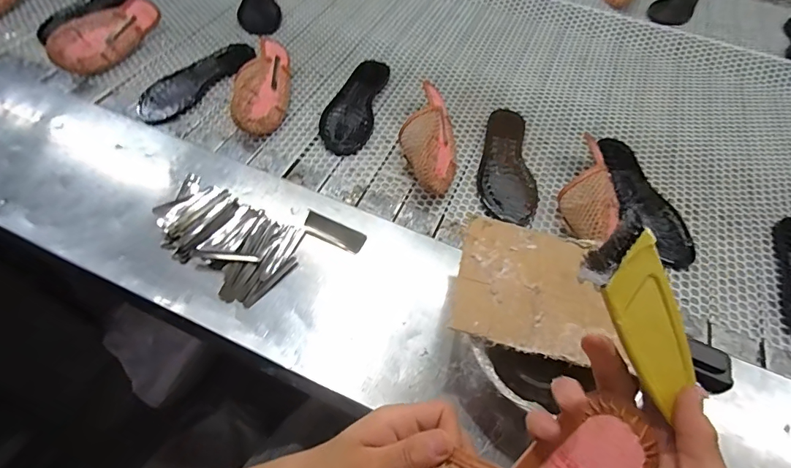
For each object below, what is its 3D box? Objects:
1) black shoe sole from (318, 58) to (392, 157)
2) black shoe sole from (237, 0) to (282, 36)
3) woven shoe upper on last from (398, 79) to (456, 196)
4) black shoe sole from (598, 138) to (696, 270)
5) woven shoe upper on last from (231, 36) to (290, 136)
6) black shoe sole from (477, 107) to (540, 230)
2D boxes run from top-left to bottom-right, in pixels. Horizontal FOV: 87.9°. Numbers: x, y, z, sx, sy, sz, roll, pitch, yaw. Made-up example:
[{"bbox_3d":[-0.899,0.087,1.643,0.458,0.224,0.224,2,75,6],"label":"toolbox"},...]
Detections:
[{"bbox_3d":[-0.077,-0.249,0.780,0.091,0.013,0.260,10,56,3],"label":"black shoe sole"},{"bbox_3d":[-0.313,-0.536,0.944,0.091,0.023,0.239,-6,56,-8],"label":"black shoe sole"},{"bbox_3d":[0.056,-0.156,0.692,0.089,0.072,0.209,-2,56,-5],"label":"woven shoe upper on last"},{"bbox_3d":[0.387,-0.060,0.660,0.088,0.013,0.251,-9,57,-9],"label":"black shoe sole"},{"bbox_3d":[-0.237,-0.275,0.749,0.073,0.066,0.223,1,56,-2],"label":"woven shoe upper on last"},{"bbox_3d":[0.191,-0.122,0.703,0.092,0.029,0.239,6,56,1],"label":"black shoe sole"}]

